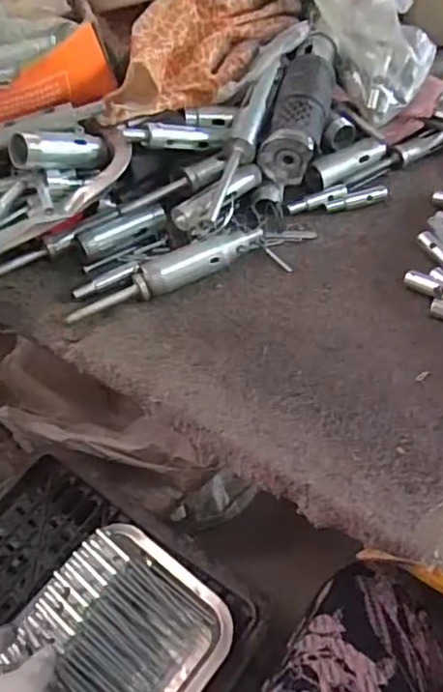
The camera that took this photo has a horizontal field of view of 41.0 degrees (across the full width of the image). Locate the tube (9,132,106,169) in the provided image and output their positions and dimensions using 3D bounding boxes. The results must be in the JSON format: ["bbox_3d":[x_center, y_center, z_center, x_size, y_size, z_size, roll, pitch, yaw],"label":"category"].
[{"bbox_3d":[-0.113,-0.138,0.420,0.071,0.023,0.018,-17,48,-45],"label":"tube"}]

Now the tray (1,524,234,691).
[{"bbox_3d":[-0.116,0.303,0.548,0.169,0.040,0.244,38,65,10],"label":"tray"}]

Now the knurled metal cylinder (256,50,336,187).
[{"bbox_3d":[0.062,-0.183,0.468,0.043,0.039,0.114,11,68,12],"label":"knurled metal cylinder"}]

